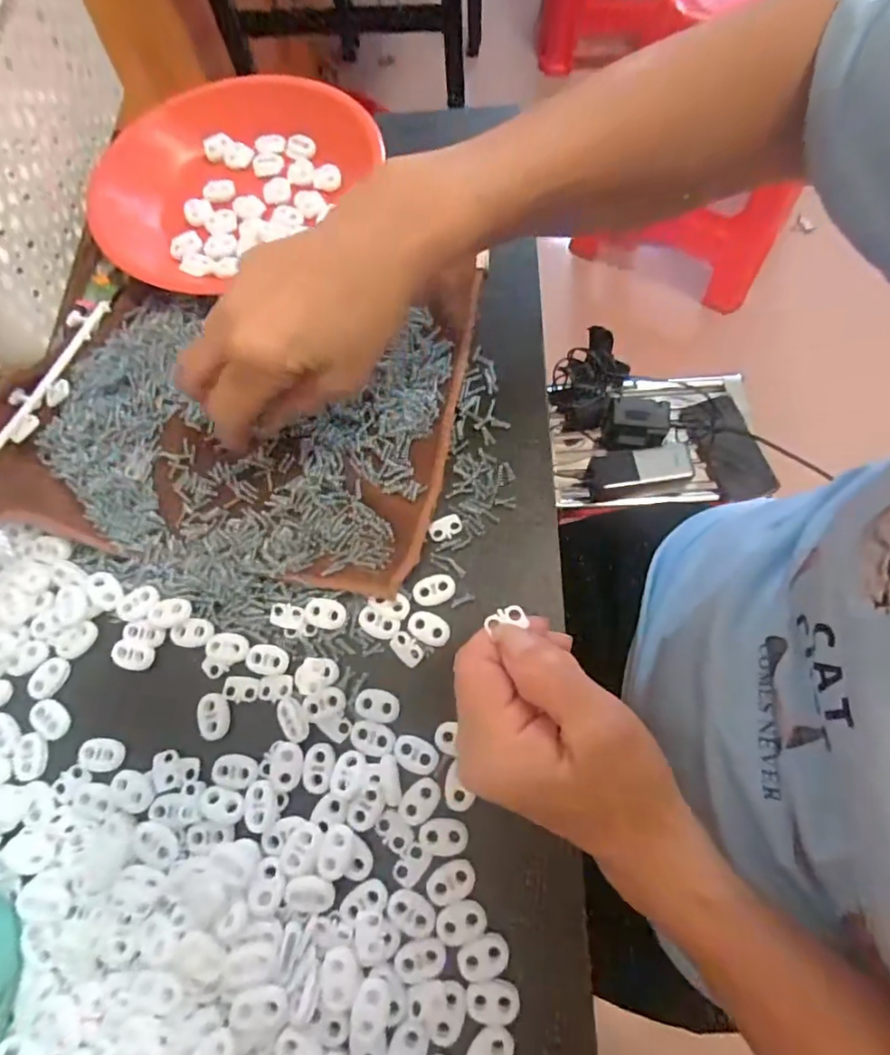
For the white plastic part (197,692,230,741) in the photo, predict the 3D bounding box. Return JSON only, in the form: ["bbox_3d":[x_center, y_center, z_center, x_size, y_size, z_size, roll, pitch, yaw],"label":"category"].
[{"bbox_3d":[-0.118,0.096,0.279,0.015,0.004,0.023,-14,71,-2],"label":"white plastic part"}]

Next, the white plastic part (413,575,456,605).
[{"bbox_3d":[-0.006,0.033,0.294,0.023,0.004,0.015,-16,71,-2],"label":"white plastic part"}]

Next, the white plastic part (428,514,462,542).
[{"bbox_3d":[0.000,-0.001,0.307,0.019,0.004,0.012,-20,71,-4],"label":"white plastic part"}]

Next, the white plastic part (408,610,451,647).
[{"bbox_3d":[-0.008,0.052,0.287,0.023,0.004,0.015,31,75,13],"label":"white plastic part"}]

